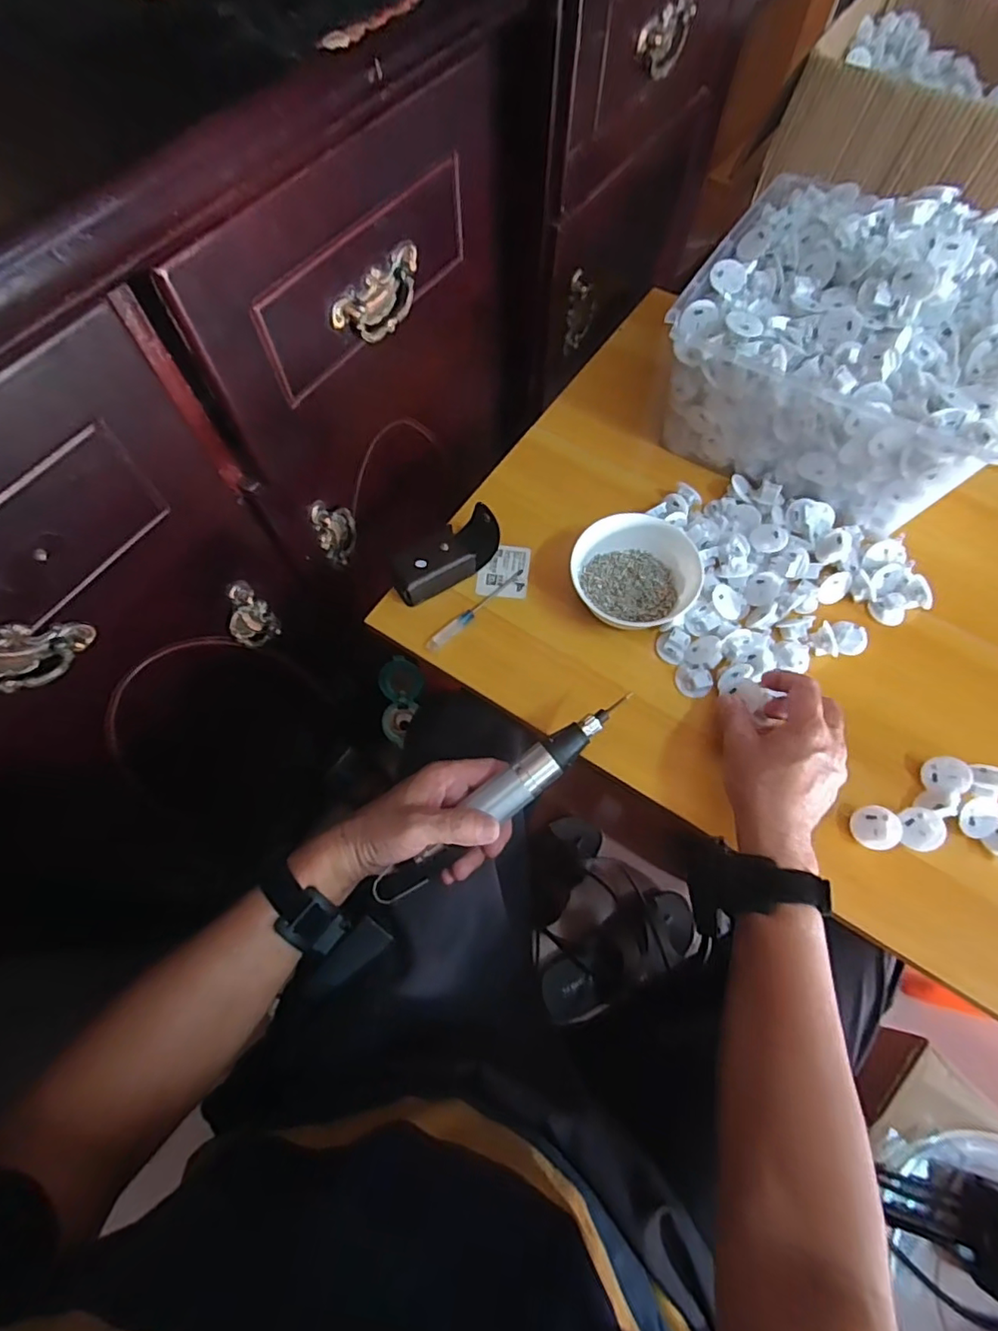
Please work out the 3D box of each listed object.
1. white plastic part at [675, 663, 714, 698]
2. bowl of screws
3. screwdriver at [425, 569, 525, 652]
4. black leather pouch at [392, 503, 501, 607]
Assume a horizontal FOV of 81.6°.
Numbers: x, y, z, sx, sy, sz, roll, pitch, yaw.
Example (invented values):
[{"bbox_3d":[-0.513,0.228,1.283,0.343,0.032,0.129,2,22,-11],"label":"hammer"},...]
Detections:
[{"bbox_3d":[0.176,0.013,0.523,0.030,0.015,0.028,0,66,-1],"label":"white plastic part"},{"bbox_3d":[0.127,-0.085,0.548,0.117,0.053,0.105,15,66,5],"label":"bowl of screws"},{"bbox_3d":[-0.021,-0.056,0.554,0.015,0.008,0.124,40,71,15],"label":"screwdriver"},{"bbox_3d":[-0.053,-0.107,0.552,0.109,0.045,0.051,-30,70,-13],"label":"black leather pouch"}]

